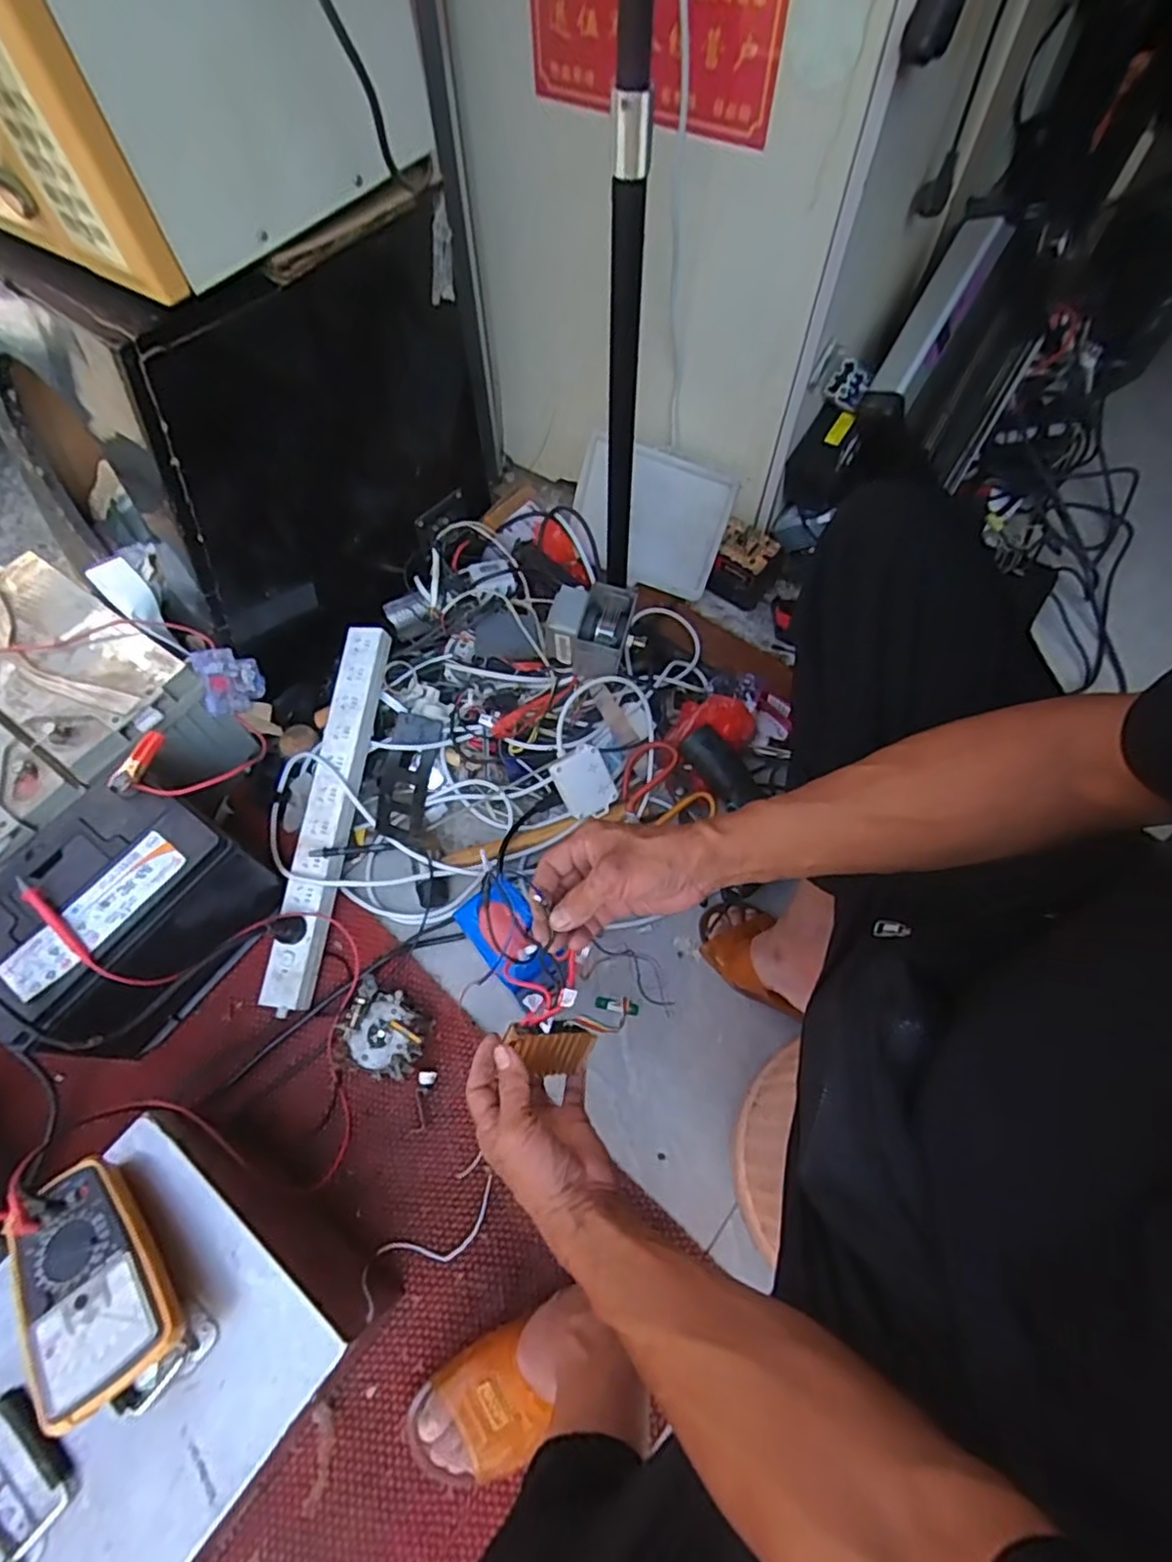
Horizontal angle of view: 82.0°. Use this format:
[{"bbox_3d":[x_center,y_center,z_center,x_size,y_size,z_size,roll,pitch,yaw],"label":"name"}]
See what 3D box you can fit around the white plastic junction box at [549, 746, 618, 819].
[{"bbox_3d":[0.001,0.001,0.883,0.070,0.091,0.022,-32,21,-5],"label":"white plastic junction box"}]

